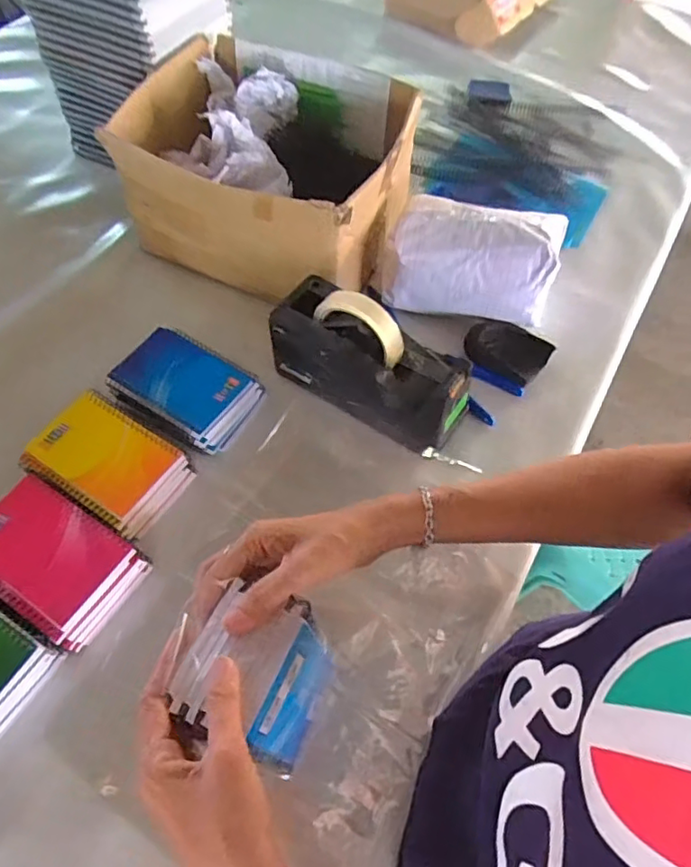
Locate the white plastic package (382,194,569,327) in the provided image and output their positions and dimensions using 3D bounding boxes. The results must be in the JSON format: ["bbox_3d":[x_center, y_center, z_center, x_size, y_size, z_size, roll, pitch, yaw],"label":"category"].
[{"bbox_3d":[0.144,-0.200,0.659,0.183,0.101,0.118,15,59,9],"label":"white plastic package"}]

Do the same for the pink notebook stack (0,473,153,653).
[{"bbox_3d":[-0.257,0.112,0.507,0.141,0.047,0.094,29,62,17],"label":"pink notebook stack"}]

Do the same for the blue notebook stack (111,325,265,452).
[{"bbox_3d":[-0.167,-0.047,0.606,0.138,0.045,0.099,28,62,16],"label":"blue notebook stack"}]

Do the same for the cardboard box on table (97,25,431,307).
[{"bbox_3d":[-0.091,-0.311,0.690,0.306,0.154,0.262,20,60,12],"label":"cardboard box on table"}]

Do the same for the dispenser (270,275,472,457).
[{"bbox_3d":[0.026,-0.076,0.578,0.202,0.121,0.082,28,62,16],"label":"dispenser"}]

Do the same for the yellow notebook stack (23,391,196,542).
[{"bbox_3d":[-0.227,0.029,0.557,0.139,0.045,0.100,27,62,16],"label":"yellow notebook stack"}]

